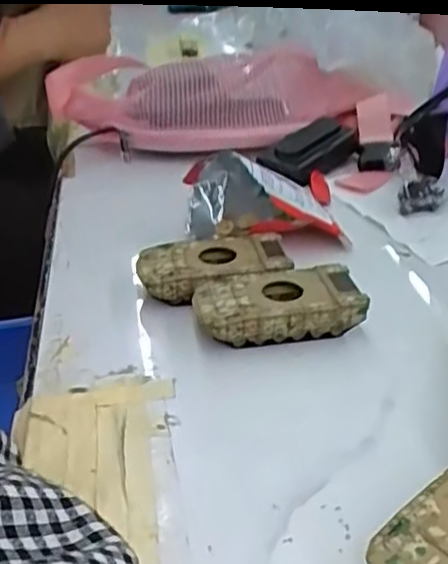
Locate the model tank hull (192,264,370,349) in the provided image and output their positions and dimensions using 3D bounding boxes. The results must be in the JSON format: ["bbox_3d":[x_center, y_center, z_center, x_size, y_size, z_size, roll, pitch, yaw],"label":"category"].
[{"bbox_3d":[0.032,0.014,0.409,0.096,0.022,0.048,-5,31,-7],"label":"model tank hull"}]

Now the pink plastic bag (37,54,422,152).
[{"bbox_3d":[-0.002,-0.176,0.676,0.340,0.081,0.128,0,30,2],"label":"pink plastic bag"}]

